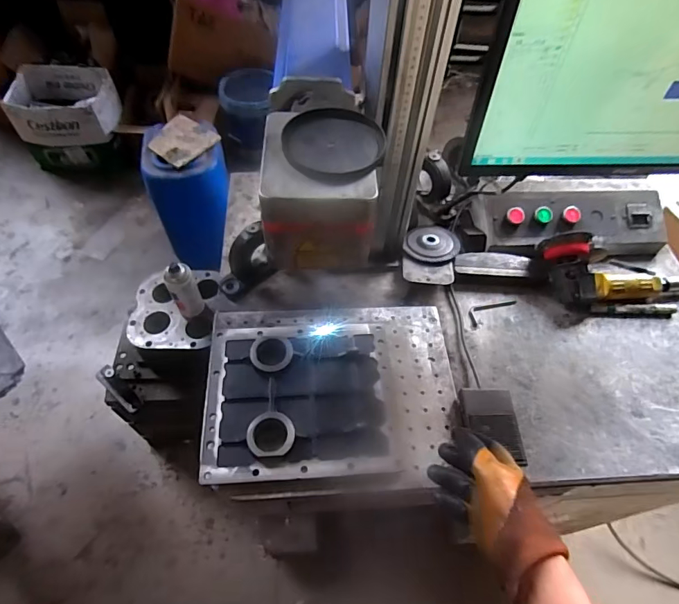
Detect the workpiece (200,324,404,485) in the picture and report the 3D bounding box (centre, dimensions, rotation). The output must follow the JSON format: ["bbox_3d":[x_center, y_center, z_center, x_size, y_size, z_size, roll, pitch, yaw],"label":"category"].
[{"bbox_3d":[-0.051,0.120,0.592,0.243,0.025,0.213,-2,55,-4],"label":"workpiece"}]

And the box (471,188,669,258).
[{"bbox_3d":[0.401,-0.144,0.783,0.321,0.075,0.102,0,55,-3],"label":"box"}]

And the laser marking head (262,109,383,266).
[{"bbox_3d":[-0.017,-0.103,0.421,0.105,0.099,0.116,-1,55,-3],"label":"laser marking head"}]

